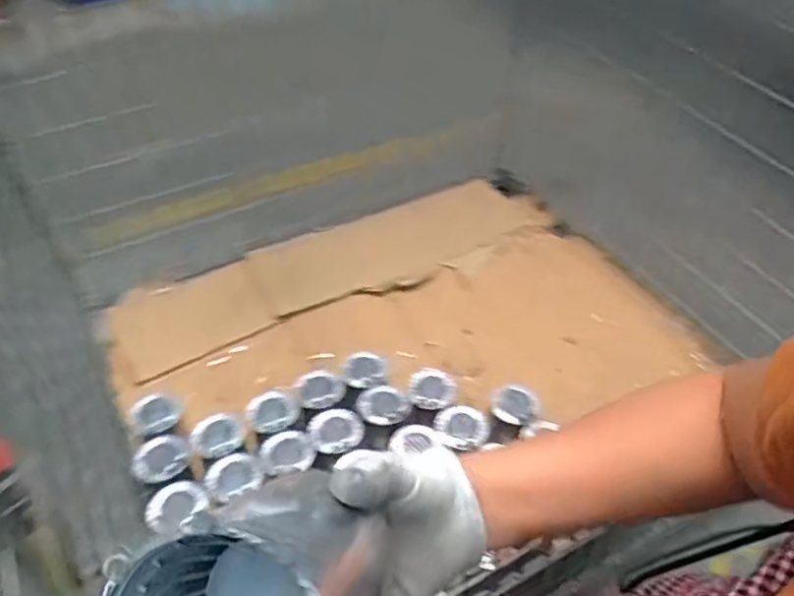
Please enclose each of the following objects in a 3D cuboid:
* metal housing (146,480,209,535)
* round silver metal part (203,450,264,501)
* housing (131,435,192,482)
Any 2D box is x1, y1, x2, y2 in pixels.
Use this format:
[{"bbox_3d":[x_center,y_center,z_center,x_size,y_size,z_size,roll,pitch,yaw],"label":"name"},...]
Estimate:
[{"bbox_3d":[-0.358,0.339,1.027,0.092,0.022,0.085,0,46,0],"label":"metal housing"},{"bbox_3d":[-0.275,0.301,1.063,0.088,0.029,0.082,0,46,0],"label":"round silver metal part"},{"bbox_3d":[-0.407,0.283,1.092,0.097,0.038,0.078,-23,51,-21],"label":"housing"}]

